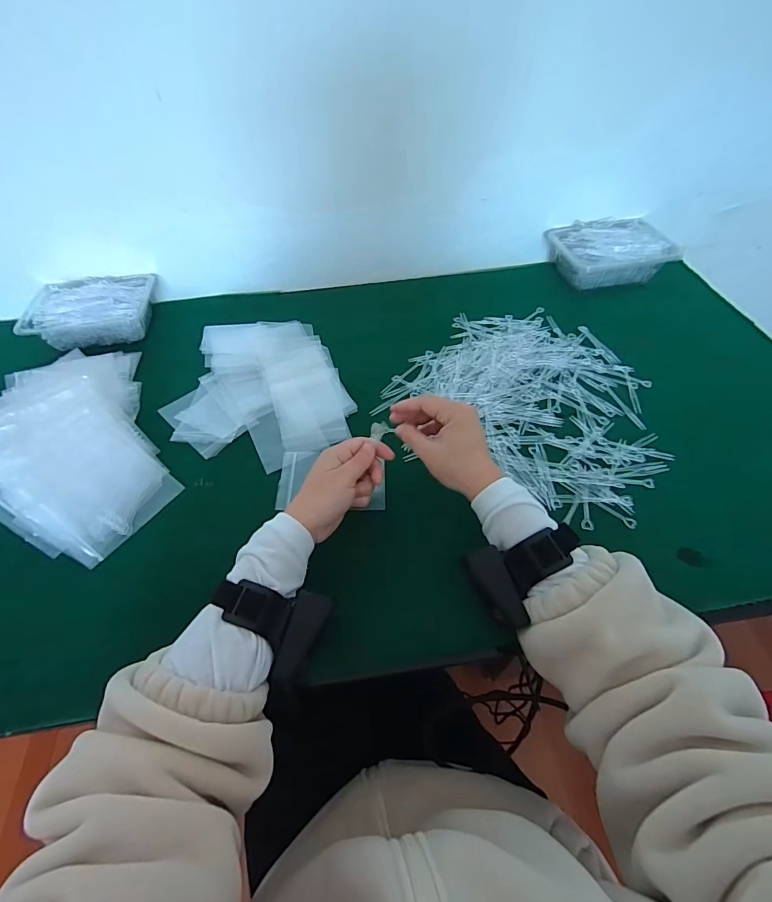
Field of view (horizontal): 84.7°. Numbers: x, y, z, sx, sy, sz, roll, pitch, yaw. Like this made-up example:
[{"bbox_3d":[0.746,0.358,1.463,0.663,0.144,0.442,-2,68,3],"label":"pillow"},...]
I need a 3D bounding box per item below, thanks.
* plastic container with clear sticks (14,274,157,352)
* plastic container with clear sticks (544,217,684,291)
[{"bbox_3d":[-0.448,-0.217,0.653,0.173,0.051,0.120,-8,54,-5],"label":"plastic container with clear sticks"},{"bbox_3d":[0.368,-0.327,0.698,0.167,0.057,0.127,-13,55,-8],"label":"plastic container with clear sticks"}]

